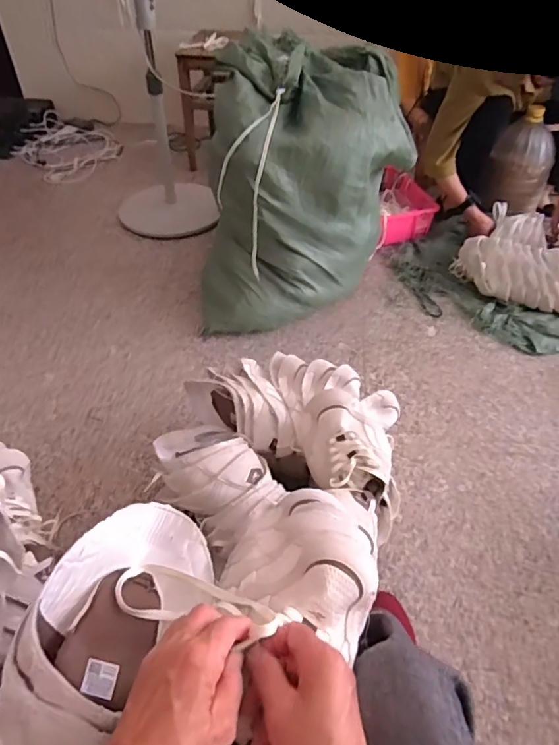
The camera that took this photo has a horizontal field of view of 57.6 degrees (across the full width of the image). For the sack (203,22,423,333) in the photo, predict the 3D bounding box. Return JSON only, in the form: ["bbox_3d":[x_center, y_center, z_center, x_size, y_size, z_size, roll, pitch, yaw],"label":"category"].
[{"bbox_3d":[0.061,-0.430,1.307,0.475,0.577,0.462,9,47,8],"label":"sack"}]

